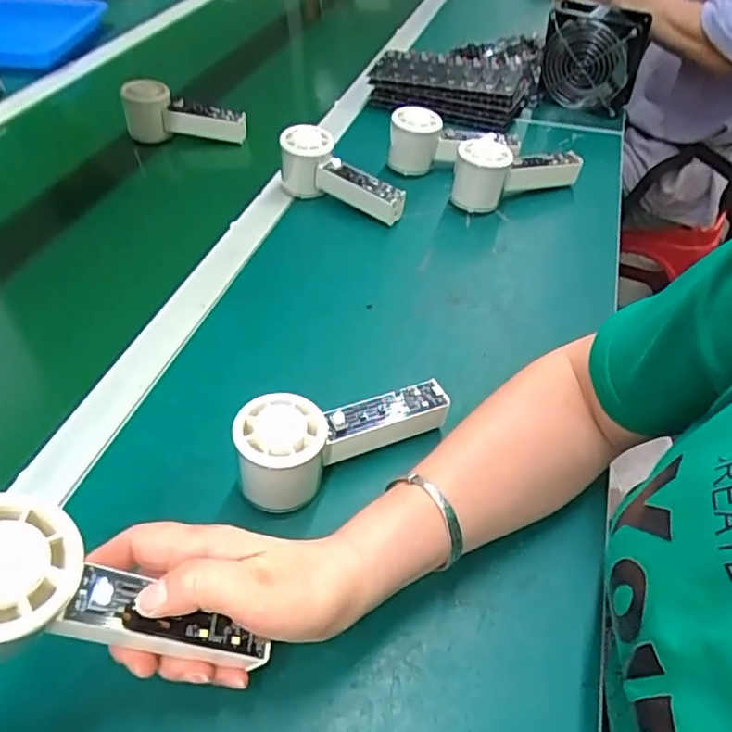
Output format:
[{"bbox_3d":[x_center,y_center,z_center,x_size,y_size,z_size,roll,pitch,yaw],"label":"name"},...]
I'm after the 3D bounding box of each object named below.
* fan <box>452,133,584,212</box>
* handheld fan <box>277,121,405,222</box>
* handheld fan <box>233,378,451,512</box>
[{"bbox_3d":[0.165,-0.218,0.649,0.146,0.063,0.058,-21,51,-20],"label":"fan"},{"bbox_3d":[-0.030,-0.202,0.621,0.068,0.064,0.139,-32,55,-27],"label":"handheld fan"},{"bbox_3d":[-0.014,0.045,0.398,0.149,0.064,0.056,-24,52,-22],"label":"handheld fan"}]

